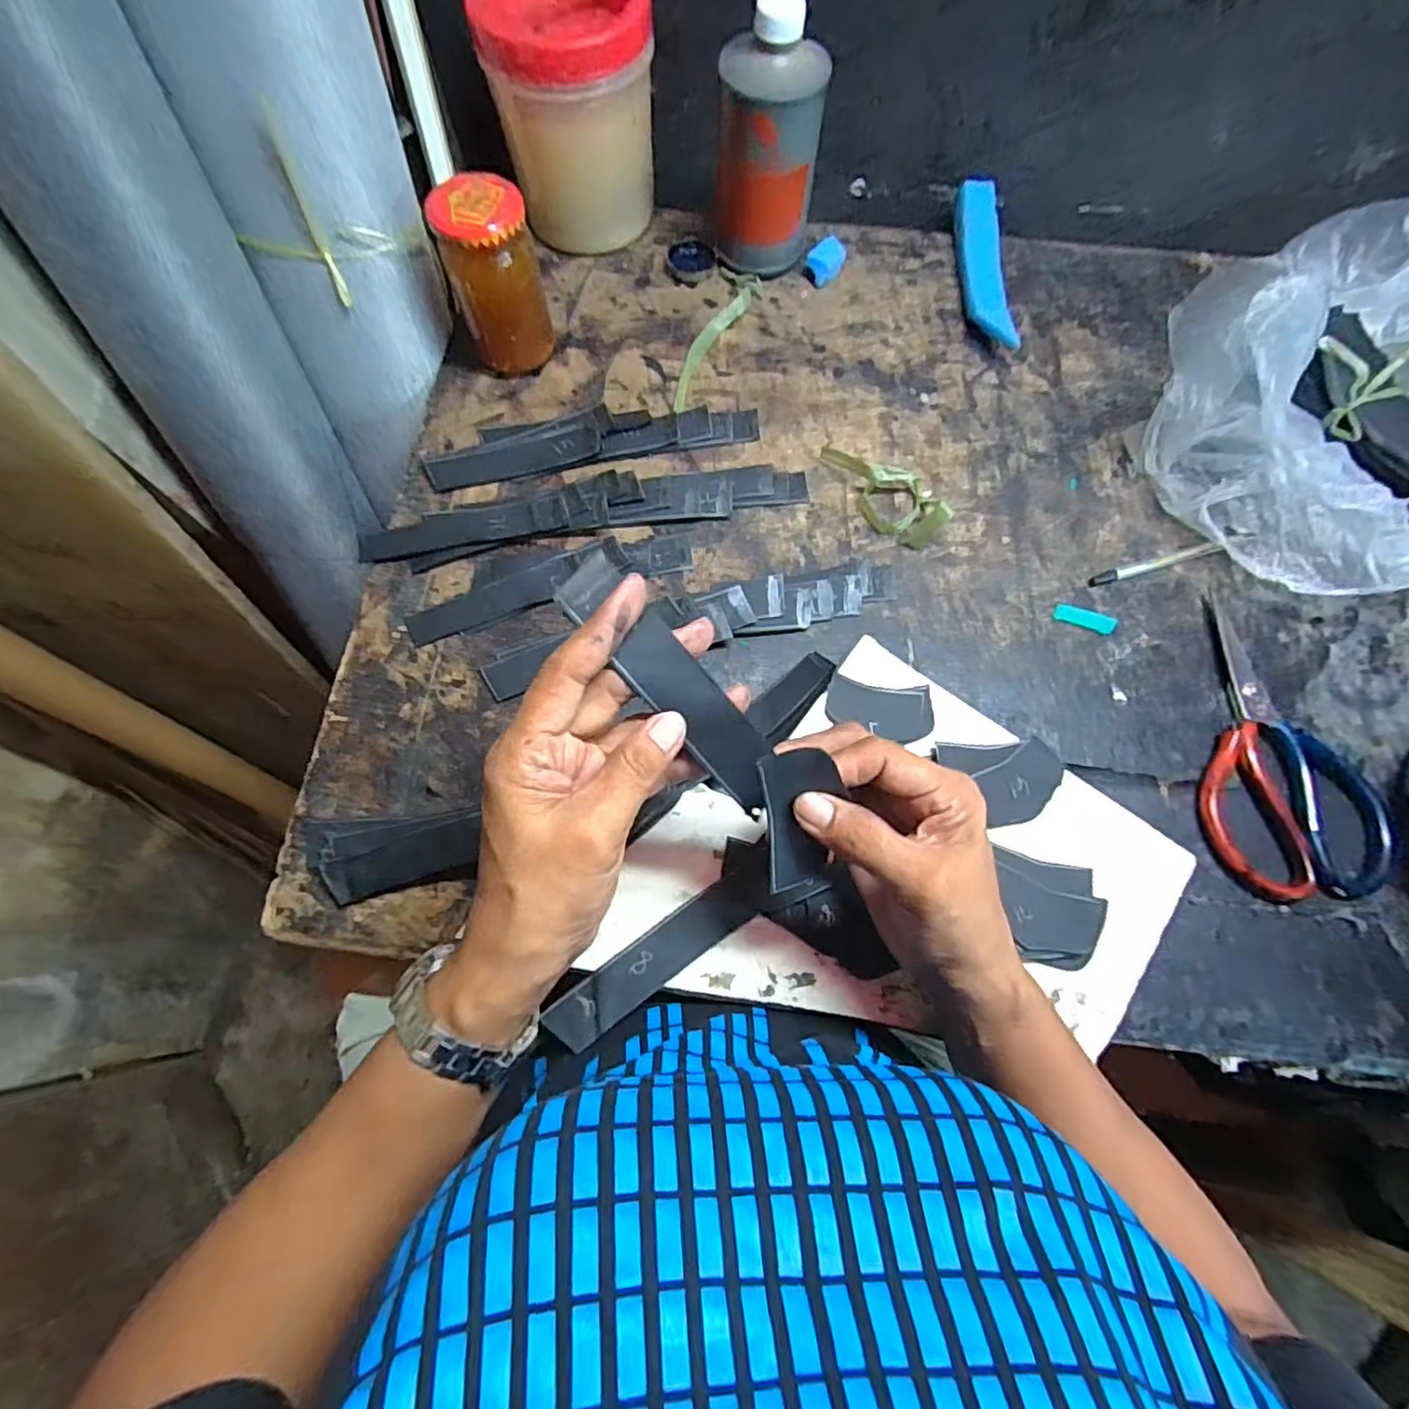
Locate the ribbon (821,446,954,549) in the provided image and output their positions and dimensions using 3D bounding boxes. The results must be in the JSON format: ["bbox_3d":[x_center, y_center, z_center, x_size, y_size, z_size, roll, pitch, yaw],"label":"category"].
[{"bbox_3d":[0.125,-0.155,0.444,0.100,0.033,0.049,34,73,11],"label":"ribbon"}]

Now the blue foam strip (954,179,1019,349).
[{"bbox_3d":[0.227,-0.358,0.522,0.032,0.028,0.171,2,70,0],"label":"blue foam strip"}]

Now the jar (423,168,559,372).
[{"bbox_3d":[-0.144,-0.296,0.449,0.058,0.111,0.054,0,70,-1],"label":"jar"}]

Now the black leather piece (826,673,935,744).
[{"bbox_3d":[0.105,0.002,0.376,0.061,0.006,0.033,6,70,1],"label":"black leather piece"}]

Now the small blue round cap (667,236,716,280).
[{"bbox_3d":[-0.011,-0.371,0.531,0.040,0.007,0.046,-2,70,-1],"label":"small blue round cap"}]

